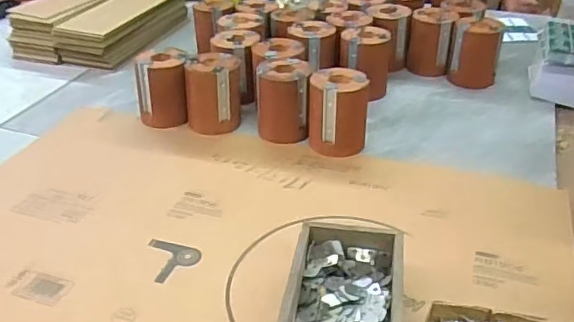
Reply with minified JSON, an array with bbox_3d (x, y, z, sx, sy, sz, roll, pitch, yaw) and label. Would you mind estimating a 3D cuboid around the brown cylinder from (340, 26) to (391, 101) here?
[{"bbox_3d":[0.125,-0.154,0.907,0.067,0.106,0.069,0,33,0],"label":"brown cylinder"}]

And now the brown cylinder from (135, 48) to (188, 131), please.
[{"bbox_3d":[-0.185,-0.107,0.841,0.077,0.102,0.074,-9,34,-14],"label":"brown cylinder"}]

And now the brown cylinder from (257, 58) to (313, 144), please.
[{"bbox_3d":[-0.005,-0.087,0.807,0.073,0.103,0.075,-1,33,-1],"label":"brown cylinder"}]

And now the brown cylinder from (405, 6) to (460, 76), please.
[{"bbox_3d":[0.256,-0.208,0.992,0.071,0.109,0.066,14,36,20],"label":"brown cylinder"}]

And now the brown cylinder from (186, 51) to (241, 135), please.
[{"bbox_3d":[-0.106,-0.095,0.817,0.079,0.100,0.087,-3,33,-5],"label":"brown cylinder"}]

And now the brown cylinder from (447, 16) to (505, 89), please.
[{"bbox_3d":[0.318,-0.183,0.950,0.078,0.107,0.077,8,34,12],"label":"brown cylinder"}]

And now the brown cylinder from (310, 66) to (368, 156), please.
[{"bbox_3d":[0.070,-0.065,0.772,0.078,0.101,0.069,-1,33,-1],"label":"brown cylinder"}]

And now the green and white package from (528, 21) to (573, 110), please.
[{"bbox_3d":[0.463,-0.156,0.917,0.107,0.101,0.143,11,35,16],"label":"green and white package"}]

